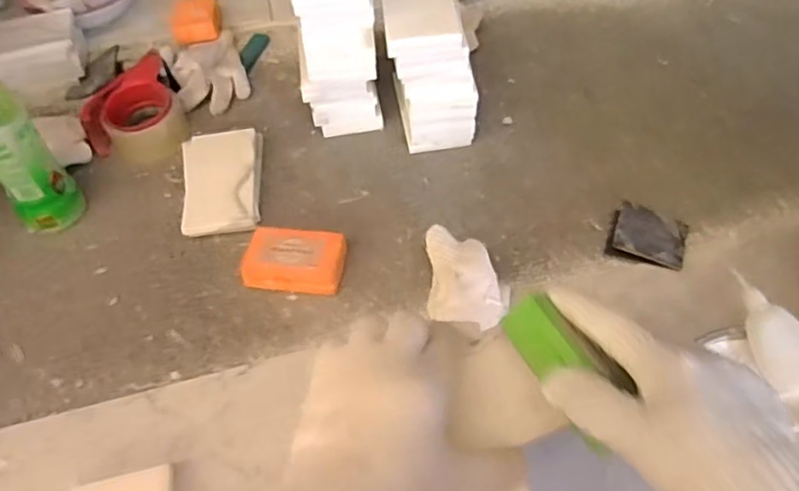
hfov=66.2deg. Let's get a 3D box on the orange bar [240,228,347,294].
[{"bbox_3d":[-0.104,0.016,0.611,0.096,0.031,0.063,4,51,9],"label":"orange bar"}]

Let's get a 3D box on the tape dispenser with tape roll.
[{"bbox_3d":[-0.323,-0.156,0.750,0.119,0.060,0.137,-27,53,-16],"label":"tape dispenser with tape roll"}]

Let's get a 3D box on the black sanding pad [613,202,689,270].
[{"bbox_3d":[0.252,-0.011,0.611,0.068,0.009,0.073,24,48,6],"label":"black sanding pad"}]

